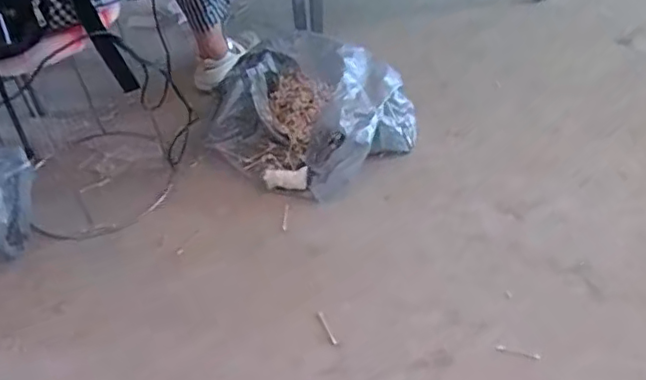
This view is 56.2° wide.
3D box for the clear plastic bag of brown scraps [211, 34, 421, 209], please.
[{"bbox_3d":[-0.044,-0.195,1.439,0.422,0.161,0.437,-35,52,-26],"label":"clear plastic bag of brown scraps"}]

